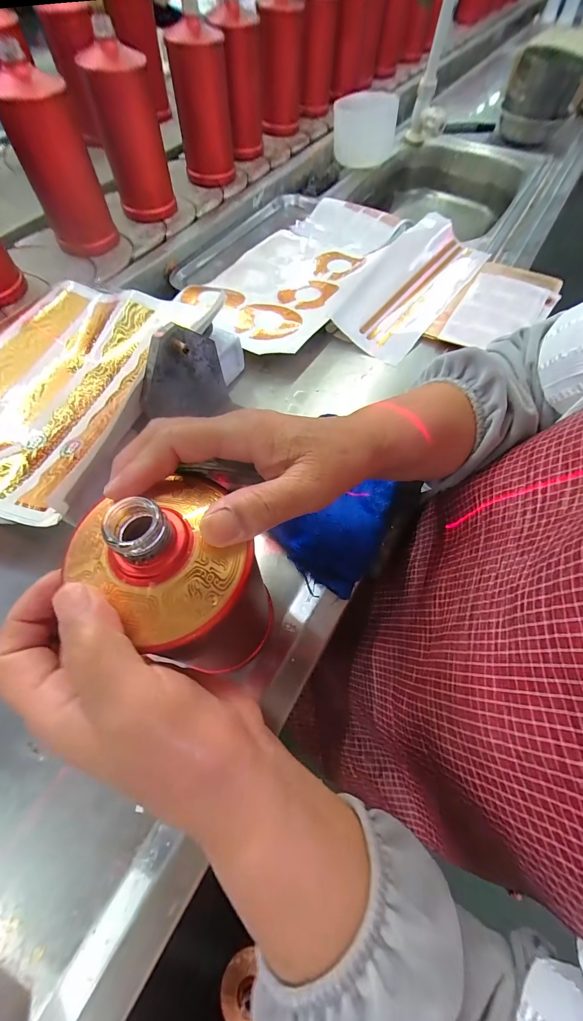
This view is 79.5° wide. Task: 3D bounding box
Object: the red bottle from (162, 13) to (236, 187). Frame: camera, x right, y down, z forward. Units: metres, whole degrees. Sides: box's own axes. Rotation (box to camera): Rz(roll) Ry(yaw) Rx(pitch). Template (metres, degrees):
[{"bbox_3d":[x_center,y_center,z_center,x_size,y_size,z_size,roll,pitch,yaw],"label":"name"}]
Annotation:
[{"bbox_3d":[-0.148,-0.670,0.594,0.090,0.183,0.100,-9,64,-7],"label":"red bottle"}]

